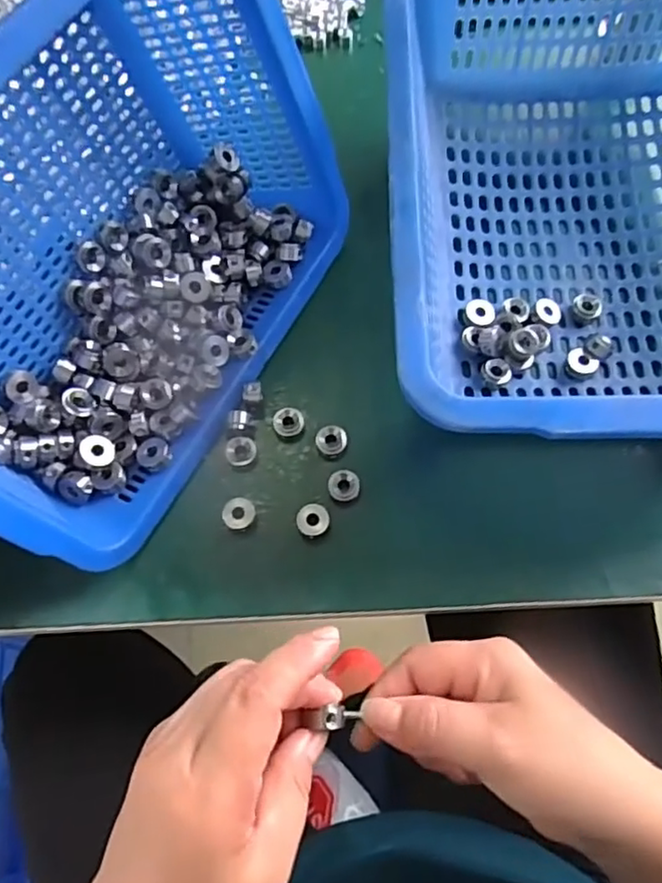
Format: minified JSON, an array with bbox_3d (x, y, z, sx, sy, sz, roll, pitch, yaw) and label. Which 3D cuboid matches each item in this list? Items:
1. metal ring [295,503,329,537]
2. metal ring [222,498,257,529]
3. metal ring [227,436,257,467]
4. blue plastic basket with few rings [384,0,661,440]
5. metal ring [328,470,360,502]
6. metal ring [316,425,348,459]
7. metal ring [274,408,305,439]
[{"bbox_3d":[-0.011,0.048,0.389,0.020,0.009,0.020,0,74,-1],"label":"metal ring"},{"bbox_3d":[-0.057,0.044,0.391,0.020,0.012,0.020,0,74,-1],"label":"metal ring"},{"bbox_3d":[-0.059,0.007,0.414,0.020,0.011,0.020,0,74,-1],"label":"metal ring"},{"bbox_3d":[0.171,-0.157,0.403,0.267,0.117,0.354,-1,70,3],"label":"blue plastic basket with few rings"},{"bbox_3d":[0.009,0.028,0.397,0.020,0.014,0.018,-3,74,-2],"label":"metal ring"},{"bbox_3d":[0.000,-0.001,0.408,0.019,0.010,0.019,0,74,-1],"label":"metal ring"},{"bbox_3d":[-0.028,-0.012,0.417,0.020,0.009,0.019,0,74,-1],"label":"metal ring"}]

